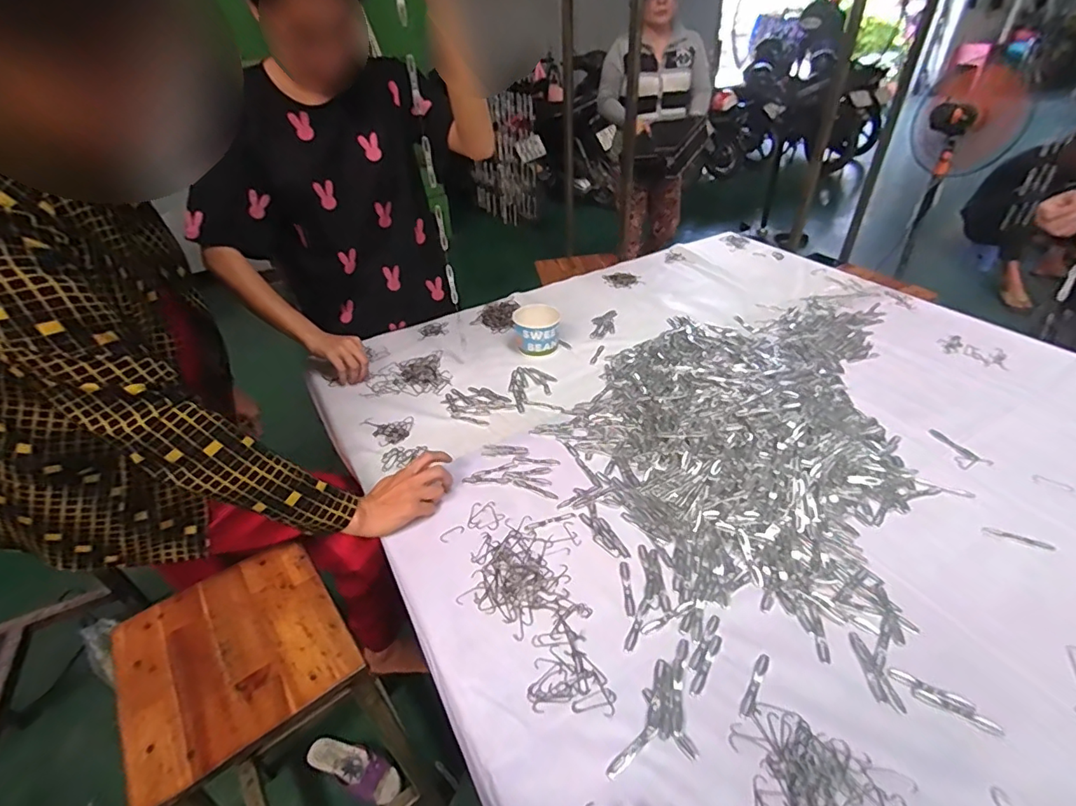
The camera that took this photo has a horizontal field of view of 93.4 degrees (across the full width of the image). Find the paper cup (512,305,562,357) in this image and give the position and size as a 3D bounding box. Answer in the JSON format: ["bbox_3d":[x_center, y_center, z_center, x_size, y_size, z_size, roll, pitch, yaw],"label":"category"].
[{"bbox_3d":[-0.003,-0.147,1.008,0.084,0.082,0.087,-2,37,1],"label":"paper cup"}]

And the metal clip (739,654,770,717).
[{"bbox_3d":[0.216,0.280,0.504,0.011,0.004,0.068,22,43,29],"label":"metal clip"}]

